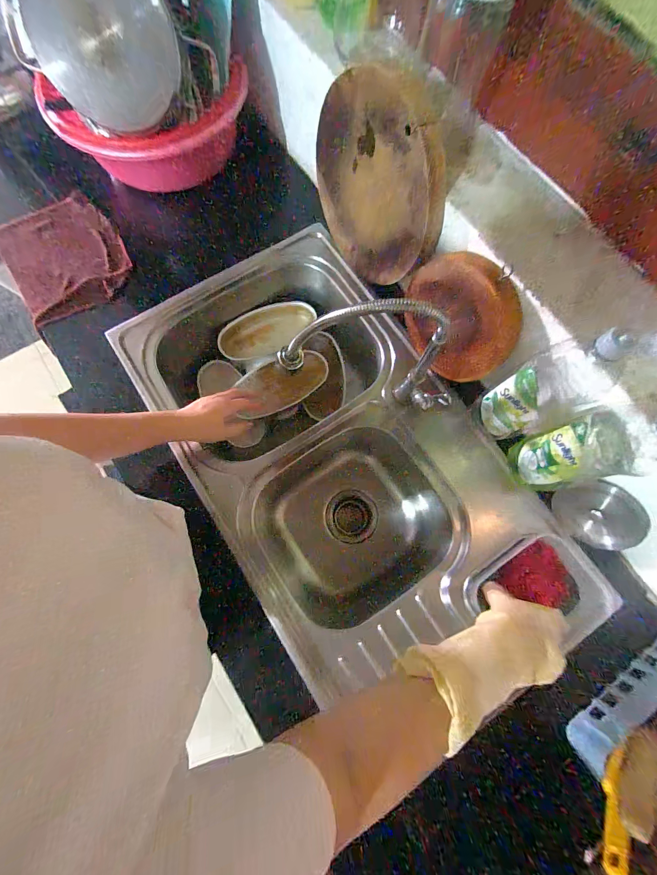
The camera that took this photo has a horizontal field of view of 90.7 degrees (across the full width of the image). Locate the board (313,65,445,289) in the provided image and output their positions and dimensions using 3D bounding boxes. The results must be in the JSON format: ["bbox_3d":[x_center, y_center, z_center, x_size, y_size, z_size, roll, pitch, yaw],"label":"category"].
[{"bbox_3d":[0.069,-0.386,0.518,0.035,0.262,0.229,-45,47,-19],"label":"board"}]

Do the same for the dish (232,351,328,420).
[{"bbox_3d":[-0.093,-0.116,0.681,0.190,0.012,0.103,-23,78,-7],"label":"dish"}]

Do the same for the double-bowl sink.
[{"bbox_3d":[0.008,0.038,0.659,0.475,0.218,0.832,-33,79,-9],"label":"double-bowl sink"}]

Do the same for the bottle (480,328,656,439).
[{"bbox_3d":[0.297,-0.063,0.444,0.066,0.228,0.085,-29,79,-8],"label":"bottle"}]

